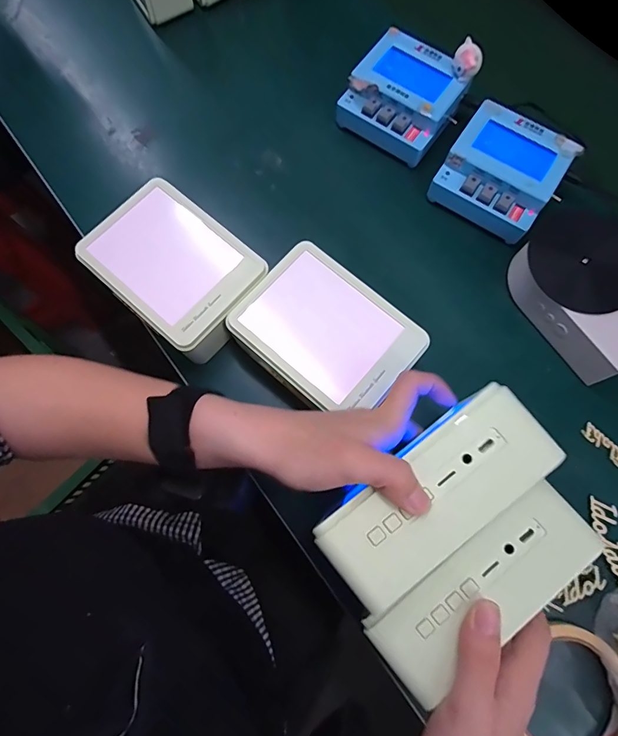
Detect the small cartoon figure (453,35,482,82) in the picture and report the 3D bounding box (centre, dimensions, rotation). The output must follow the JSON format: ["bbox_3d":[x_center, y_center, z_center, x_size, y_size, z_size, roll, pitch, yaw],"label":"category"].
[{"bbox_3d":[0.150,-0.292,0.398,0.017,0.026,0.025,-33,77,-9],"label":"small cartoon figure"}]

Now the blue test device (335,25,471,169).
[{"bbox_3d":[0.096,-0.274,0.431,0.103,0.051,0.097,34,76,9],"label":"blue test device"}]

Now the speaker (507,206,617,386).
[{"bbox_3d":[0.244,-0.067,0.372,0.097,0.051,0.135,-33,76,-9],"label":"speaker"}]

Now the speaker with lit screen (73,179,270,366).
[{"bbox_3d":[-0.118,-0.090,0.377,0.149,0.052,0.111,39,77,10],"label":"speaker with lit screen"}]

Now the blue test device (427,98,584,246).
[{"bbox_3d":[0.186,-0.187,0.409,0.100,0.050,0.100,33,76,9],"label":"blue test device"}]

